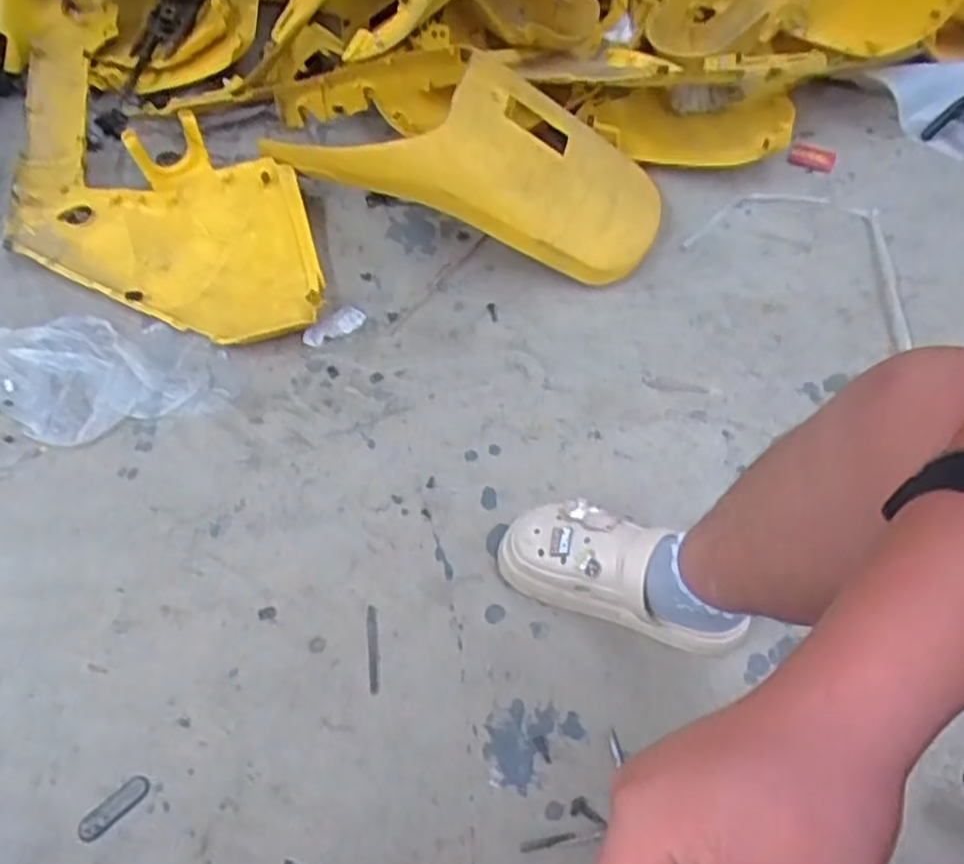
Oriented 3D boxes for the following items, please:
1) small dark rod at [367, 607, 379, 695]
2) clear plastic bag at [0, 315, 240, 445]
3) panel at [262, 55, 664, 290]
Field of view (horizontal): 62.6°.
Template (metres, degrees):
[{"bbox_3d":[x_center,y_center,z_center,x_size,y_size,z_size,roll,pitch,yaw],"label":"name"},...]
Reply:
[{"bbox_3d":[-0.116,0.230,0.844,0.011,0.004,0.095,-6,56,-4],"label":"small dark rod"},{"bbox_3d":[-0.543,-0.077,1.052,0.429,0.021,0.185,10,57,7],"label":"clear plastic bag"},{"bbox_3d":[-0.022,-0.400,1.142,0.566,0.203,0.259,16,56,10],"label":"panel"}]

